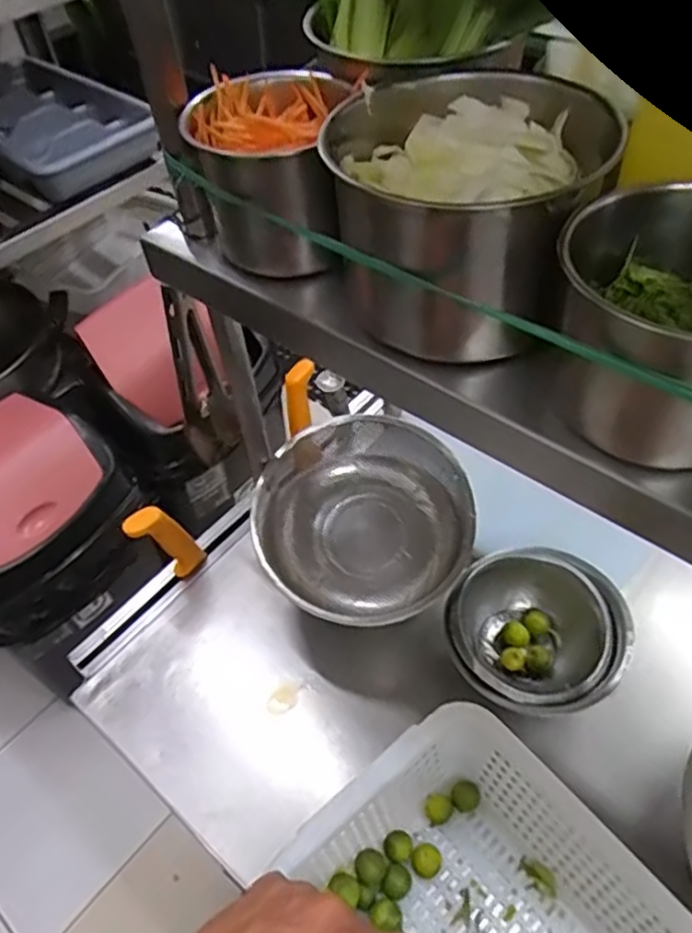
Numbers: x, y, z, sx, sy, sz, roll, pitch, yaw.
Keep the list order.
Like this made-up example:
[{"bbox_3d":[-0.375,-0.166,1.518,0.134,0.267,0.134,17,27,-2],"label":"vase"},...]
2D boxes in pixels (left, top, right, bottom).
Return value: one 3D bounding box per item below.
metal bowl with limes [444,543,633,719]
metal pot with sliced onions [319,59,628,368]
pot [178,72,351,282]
[{"bbox_3d":[0.187,0.165,0.658,0.157,0.082,0.168,-2,50,3],"label":"metal bowl with limes"},{"bbox_3d":[0.067,-0.150,0.401,0.144,0.115,0.126,19,54,19],"label":"metal pot with sliced onions"},{"bbox_3d":[-0.049,-0.194,0.449,0.094,0.094,0.093,-2,50,3],"label":"pot"}]

